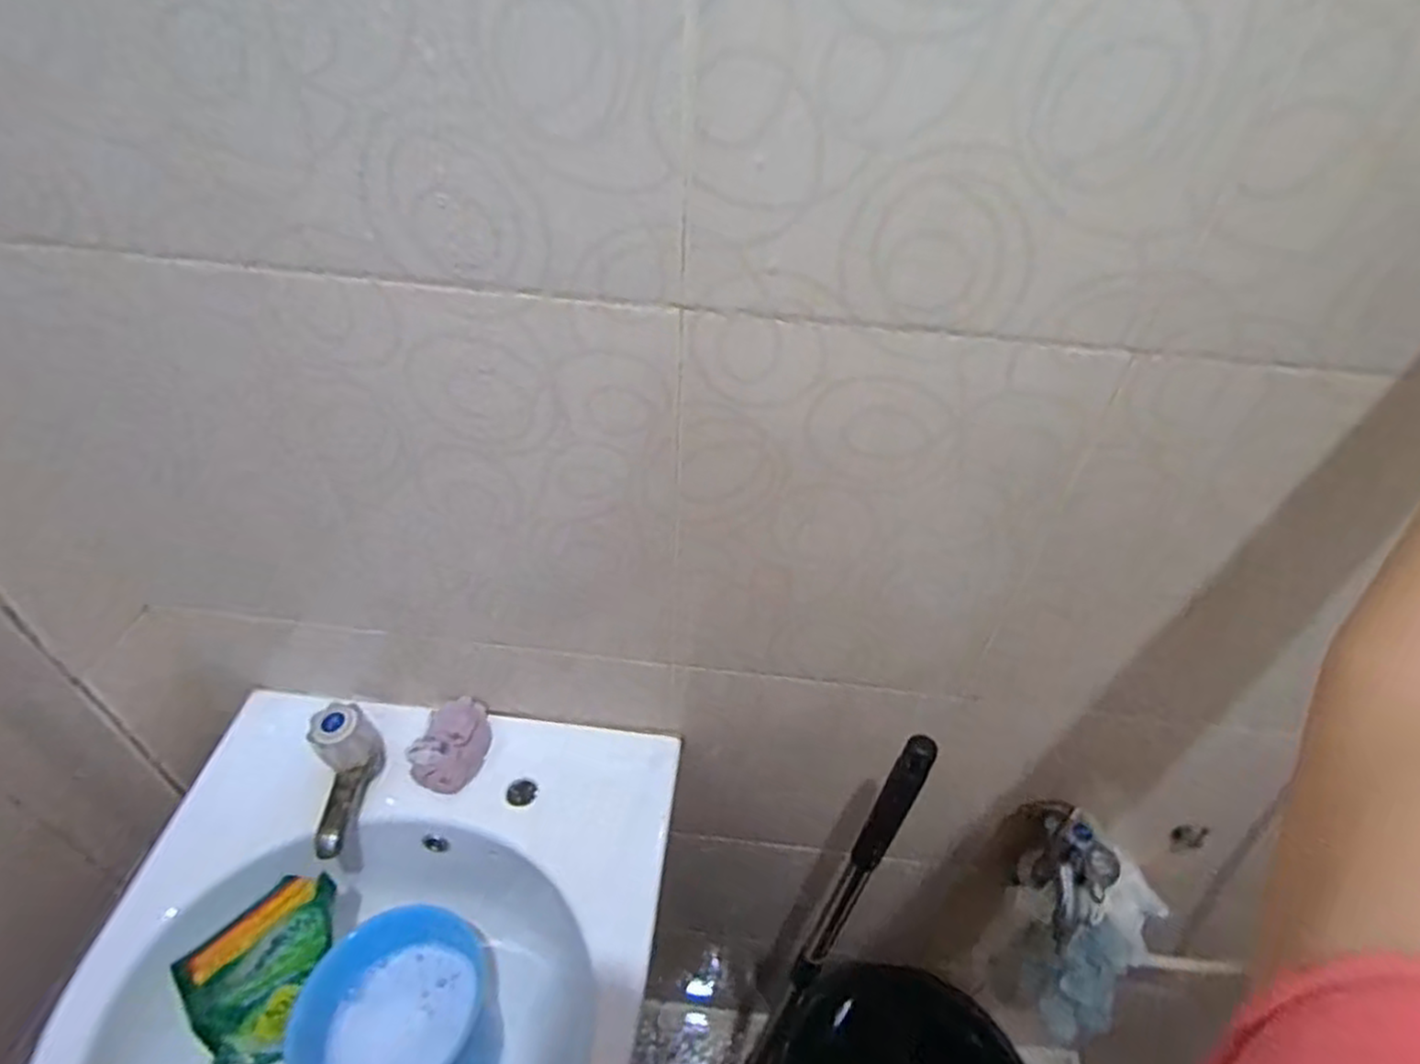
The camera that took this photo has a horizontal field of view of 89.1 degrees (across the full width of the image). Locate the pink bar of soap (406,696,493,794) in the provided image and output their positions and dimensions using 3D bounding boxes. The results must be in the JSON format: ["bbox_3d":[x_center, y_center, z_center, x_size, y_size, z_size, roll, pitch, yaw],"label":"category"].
[{"bbox_3d":[-0.239,0.190,0.656,0.068,0.036,0.081,11,45,7],"label":"pink bar of soap"}]

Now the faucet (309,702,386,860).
[{"bbox_3d":[-0.313,0.208,0.606,0.050,0.075,0.115,-6,46,-10],"label":"faucet"}]

